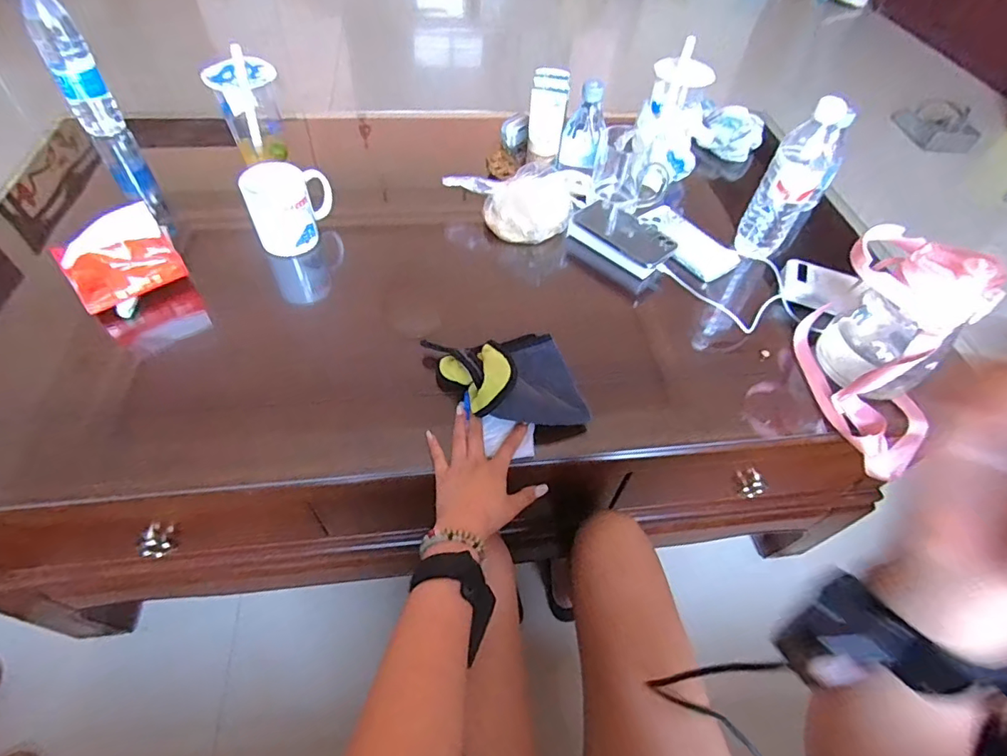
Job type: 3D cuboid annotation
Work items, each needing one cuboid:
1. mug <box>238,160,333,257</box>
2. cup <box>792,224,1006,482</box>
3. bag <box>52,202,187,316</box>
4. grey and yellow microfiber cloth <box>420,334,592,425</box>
[{"bbox_3d":[-0.295,-0.240,0.717,0.110,0.103,0.072,-15,55,-15],"label":"mug"},{"bbox_3d":[0.453,-0.038,0.587,0.103,0.199,0.214,-5,53,-9],"label":"cup"},{"bbox_3d":[-0.475,-0.149,0.636,0.117,0.082,0.056,-36,63,-27],"label":"bag"},{"bbox_3d":[0.005,-0.008,0.595,0.152,0.045,0.148,-13,55,-14],"label":"grey and yellow microfiber cloth"}]

